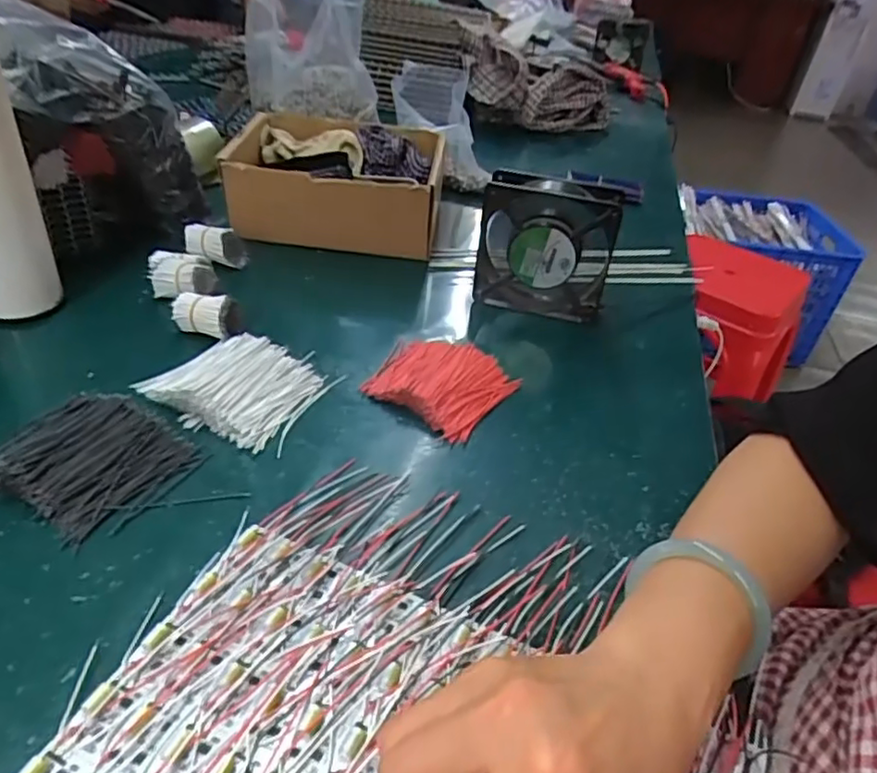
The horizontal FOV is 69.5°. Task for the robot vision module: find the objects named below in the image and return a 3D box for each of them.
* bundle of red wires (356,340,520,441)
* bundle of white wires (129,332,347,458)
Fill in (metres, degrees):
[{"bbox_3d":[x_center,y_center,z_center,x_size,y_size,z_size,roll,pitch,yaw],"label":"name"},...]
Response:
[{"bbox_3d":[-0.003,-0.007,0.503,0.107,0.016,0.091,25,41,22],"label":"bundle of red wires"},{"bbox_3d":[-0.154,-0.005,0.476,0.122,0.019,0.098,17,38,13],"label":"bundle of white wires"}]

